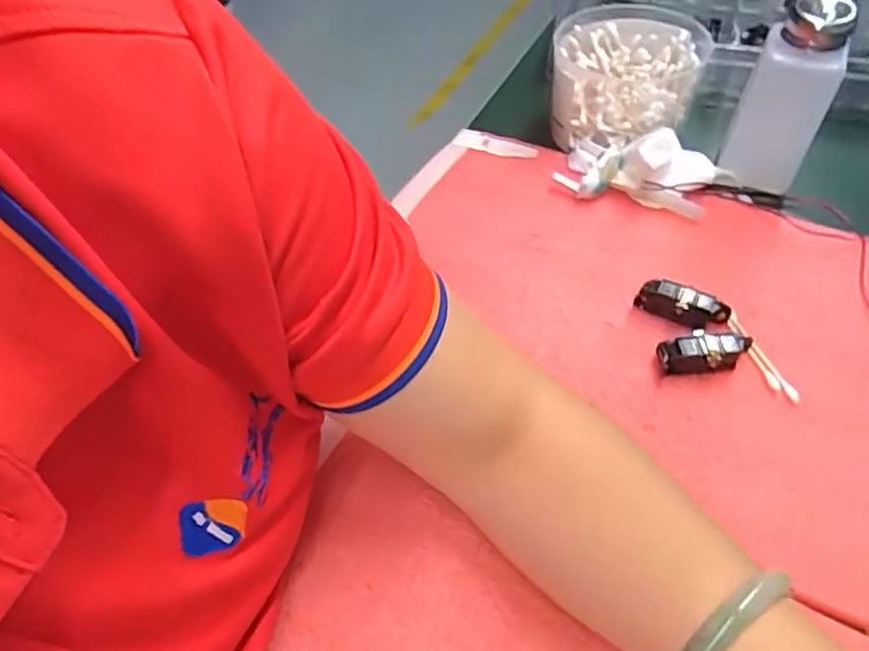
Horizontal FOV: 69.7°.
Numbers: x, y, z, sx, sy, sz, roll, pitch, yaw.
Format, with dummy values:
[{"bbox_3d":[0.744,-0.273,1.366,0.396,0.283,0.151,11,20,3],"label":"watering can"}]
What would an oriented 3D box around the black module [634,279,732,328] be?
[{"bbox_3d":[0.159,-0.013,0.400,0.055,0.017,0.020,24,60,20],"label":"black module"}]

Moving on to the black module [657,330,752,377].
[{"bbox_3d":[0.163,0.017,0.373,0.052,0.021,0.019,-5,55,1],"label":"black module"}]

